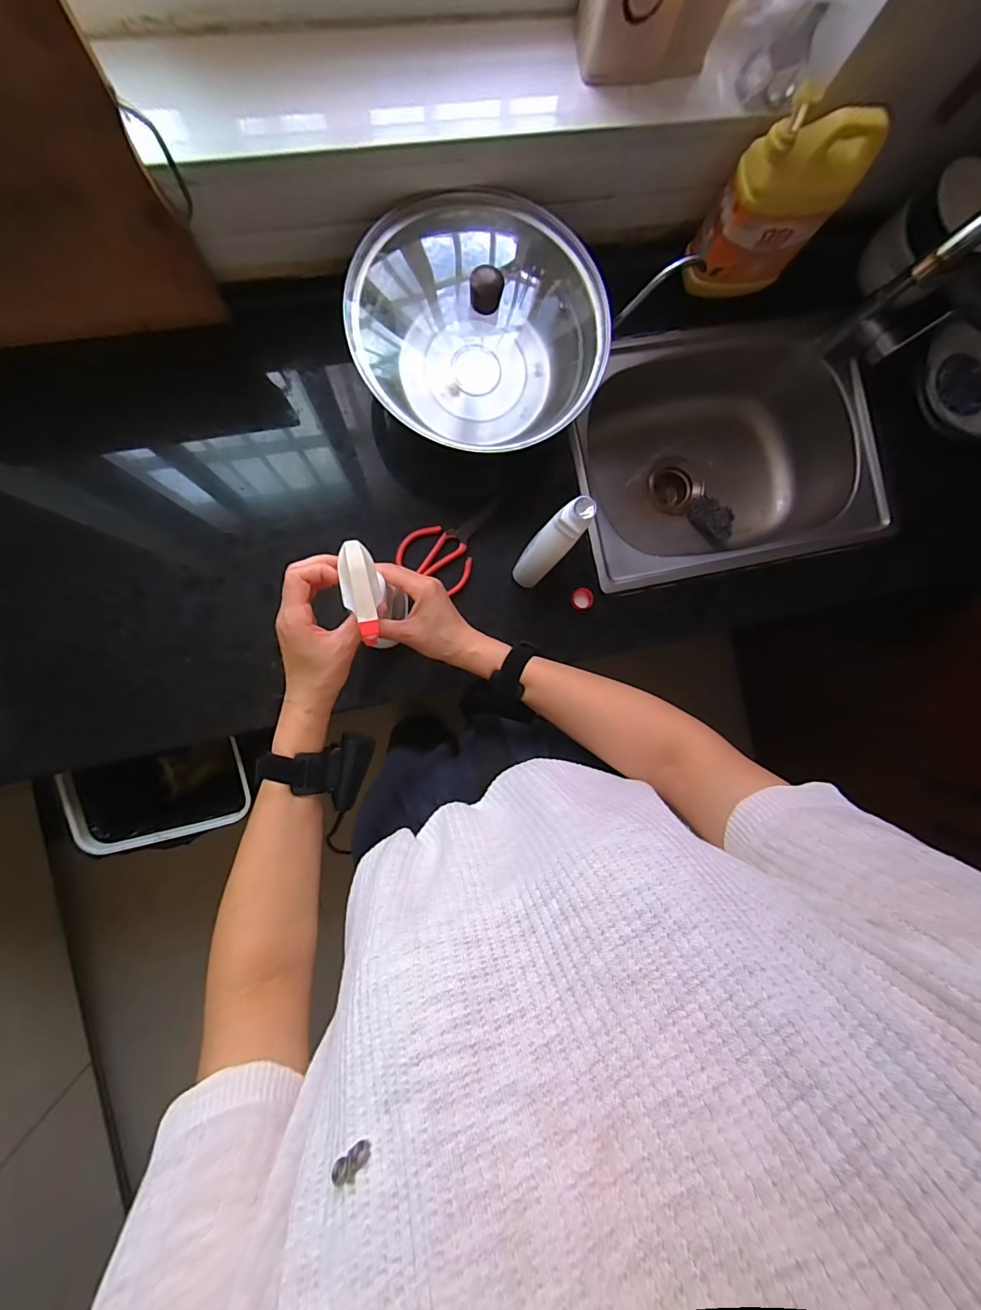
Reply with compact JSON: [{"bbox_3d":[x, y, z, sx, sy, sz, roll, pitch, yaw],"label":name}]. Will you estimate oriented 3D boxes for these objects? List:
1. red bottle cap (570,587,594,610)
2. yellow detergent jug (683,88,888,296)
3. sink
[{"bbox_3d":[0.135,-0.084,0.690,0.035,0.010,0.032,0,90,-7],"label":"red bottle cap"},{"bbox_3d":[0.364,-0.575,0.598,0.137,0.215,0.075,-15,92,-7],"label":"yellow detergent jug"},{"bbox_3d":[0.352,-0.321,0.806,0.474,0.212,0.368,-12,92,-7],"label":"sink"}]

